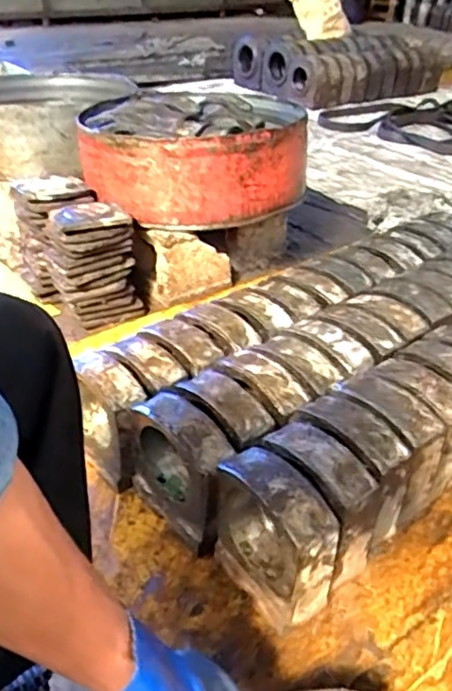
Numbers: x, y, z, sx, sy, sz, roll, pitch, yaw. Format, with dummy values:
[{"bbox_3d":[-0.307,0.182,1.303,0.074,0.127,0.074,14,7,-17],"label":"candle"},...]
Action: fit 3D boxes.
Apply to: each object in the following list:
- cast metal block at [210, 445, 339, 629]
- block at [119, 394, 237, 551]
[{"bbox_3d":[0.059,0.233,0.767,0.093,0.169,0.159,-18,36,-23],"label":"cast metal block"},{"bbox_3d":[-0.068,0.176,0.911,0.074,0.186,0.173,-28,41,-33],"label":"block"}]

